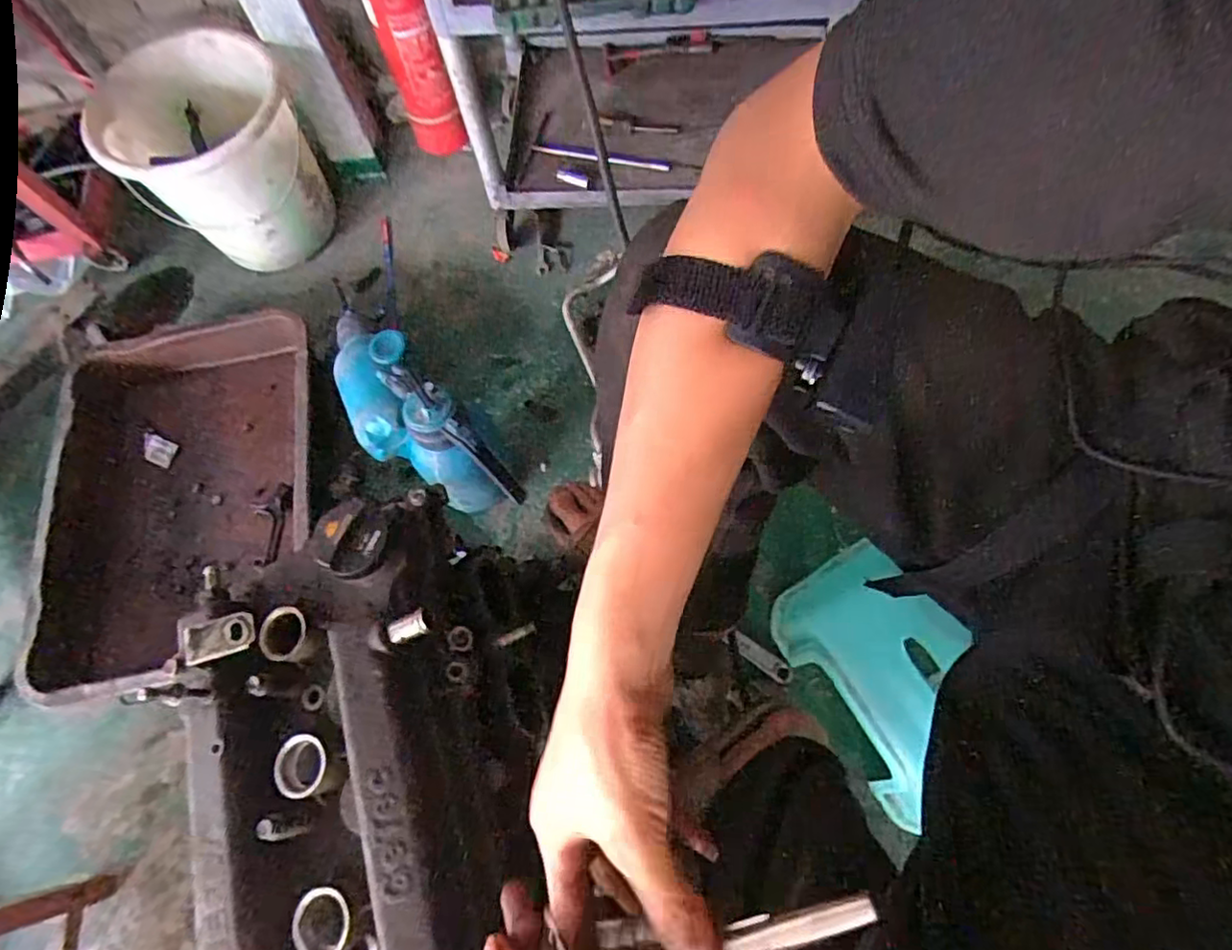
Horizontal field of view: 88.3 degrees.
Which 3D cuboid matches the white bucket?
[{"bbox_3d":[-0.745,-0.593,1.234,0.323,0.310,0.304,-29,68,-9],"label":"white bucket"}]

